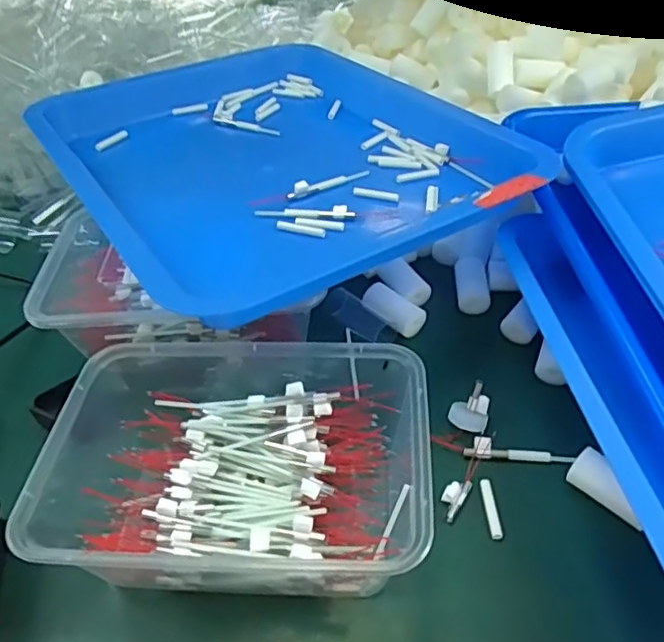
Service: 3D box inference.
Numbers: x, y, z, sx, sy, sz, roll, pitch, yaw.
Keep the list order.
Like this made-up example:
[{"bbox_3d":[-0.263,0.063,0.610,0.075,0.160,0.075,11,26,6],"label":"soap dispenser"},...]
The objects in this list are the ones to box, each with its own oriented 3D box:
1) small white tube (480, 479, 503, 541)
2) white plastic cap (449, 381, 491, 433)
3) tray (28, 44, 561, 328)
[{"bbox_3d":[0.079,0.092,0.303,0.006,0.004,0.031,-4,43,2],"label":"small white tube"},{"bbox_3d":[0.075,0.047,0.335,0.020,0.020,0.019,-3,43,3],"label":"white plastic cap"},{"bbox_3d":[-0.046,-0.134,0.446,0.279,0.034,0.356,-27,47,-21],"label":"tray"}]

